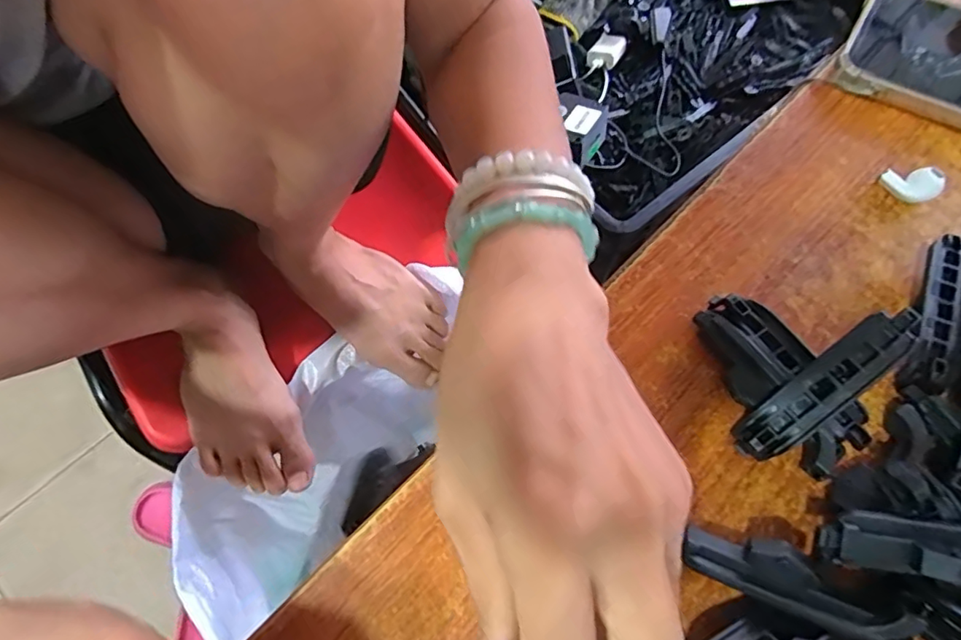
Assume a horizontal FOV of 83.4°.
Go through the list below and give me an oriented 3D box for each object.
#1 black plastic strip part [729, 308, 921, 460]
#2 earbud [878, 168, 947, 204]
[{"bbox_3d":[0.129,0.025,0.202,0.076,0.014,0.019,-44,70,11],"label":"black plastic strip part"},{"bbox_3d":[0.206,-0.066,0.259,0.011,0.018,0.023,-39,70,-15],"label":"earbud"}]

